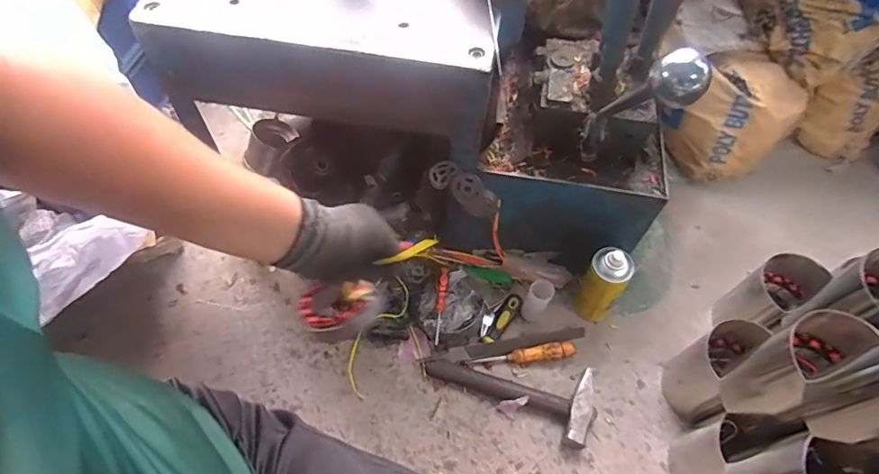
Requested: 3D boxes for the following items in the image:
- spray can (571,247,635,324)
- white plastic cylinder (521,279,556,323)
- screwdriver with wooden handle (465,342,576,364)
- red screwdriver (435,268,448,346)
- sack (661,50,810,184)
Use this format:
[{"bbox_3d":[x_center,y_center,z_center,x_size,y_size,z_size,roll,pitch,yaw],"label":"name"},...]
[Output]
[{"bbox_3d":[0.267,0.086,0.834,0.062,0.185,0.058,1,58,-2],"label":"spray can"},{"bbox_3d":[0.167,0.114,0.859,0.038,0.102,0.039,1,58,-2],"label":"white plastic cylinder"},{"bbox_3d":[0.140,0.205,0.851,0.181,0.022,0.025,-8,59,-7],"label":"screwdriver with wooden handle"},{"bbox_3d":[0.001,0.113,0.852,0.014,0.023,0.140,7,58,2],"label":"red screwdriver"},{"bbox_3d":[0.590,-0.242,1.033,0.189,0.195,0.209,-33,65,-20],"label":"sack"}]

